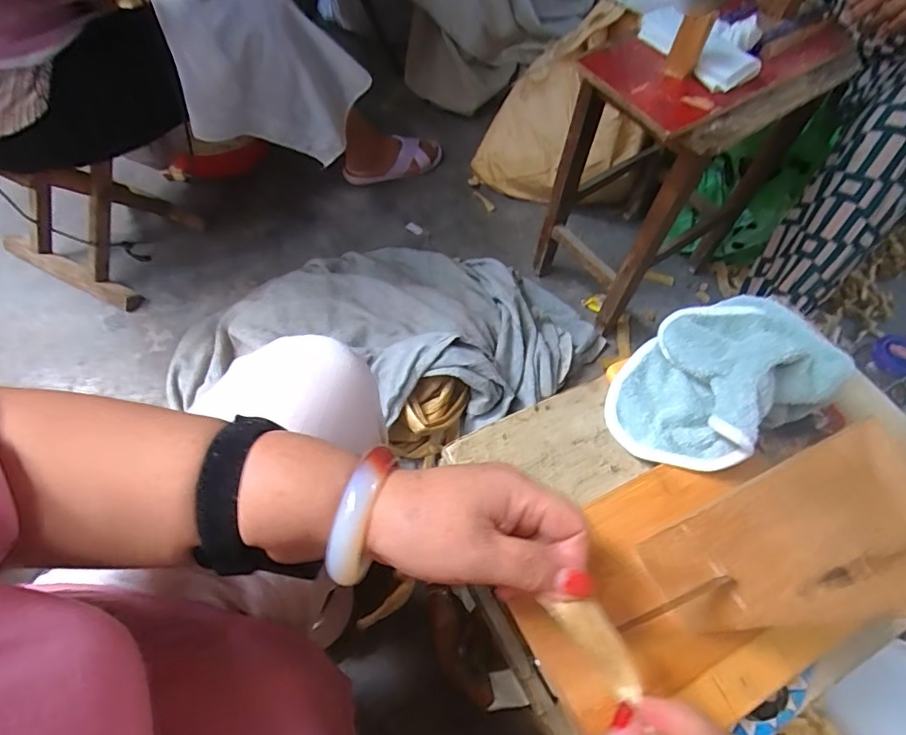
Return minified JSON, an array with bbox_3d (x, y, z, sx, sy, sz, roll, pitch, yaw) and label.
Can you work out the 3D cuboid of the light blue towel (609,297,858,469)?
[{"bbox_3d":[0.200,-0.002,0.376,0.165,0.085,0.110,-28,64,-16],"label":"light blue towel"}]

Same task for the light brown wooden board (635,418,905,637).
[{"bbox_3d":[0.139,0.088,0.234,0.022,0.190,0.057,-33,66,-18],"label":"light brown wooden board"}]

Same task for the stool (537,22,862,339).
[{"bbox_3d":[0.352,-0.319,0.848,0.374,0.412,0.222,-33,66,-18],"label":"stool"}]

